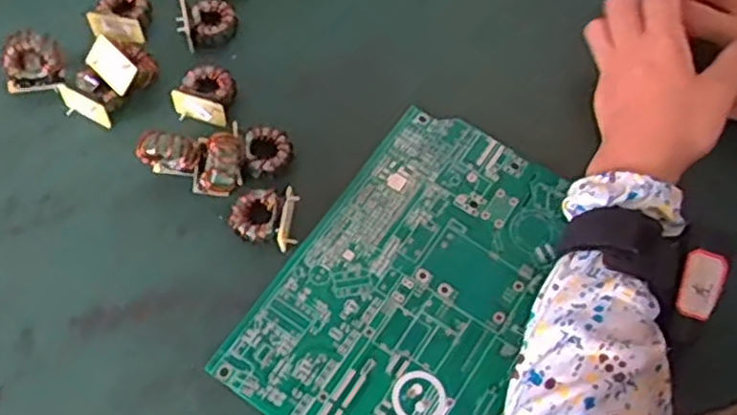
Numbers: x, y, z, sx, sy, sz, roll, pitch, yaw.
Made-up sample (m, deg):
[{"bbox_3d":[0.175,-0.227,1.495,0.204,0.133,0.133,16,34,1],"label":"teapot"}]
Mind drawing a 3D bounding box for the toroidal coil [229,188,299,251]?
[{"bbox_3d":[-0.063,0.005,0.437,0.041,0.020,0.033,15,66,4],"label":"toroidal coil"}]

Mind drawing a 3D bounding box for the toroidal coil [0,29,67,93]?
[{"bbox_3d":[-0.219,-0.095,0.465,0.037,0.029,0.031,-5,67,-5],"label":"toroidal coil"}]

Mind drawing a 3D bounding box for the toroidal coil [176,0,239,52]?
[{"bbox_3d":[-0.112,-0.131,0.494,0.039,0.018,0.038,-25,69,-13],"label":"toroidal coil"}]

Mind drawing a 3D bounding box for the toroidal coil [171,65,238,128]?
[{"bbox_3d":[-0.107,-0.077,0.471,0.036,0.018,0.039,9,66,2],"label":"toroidal coil"}]

